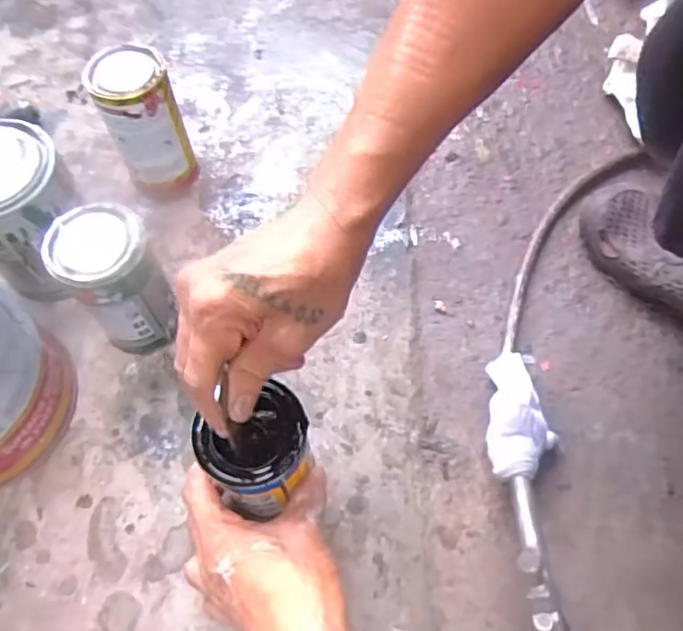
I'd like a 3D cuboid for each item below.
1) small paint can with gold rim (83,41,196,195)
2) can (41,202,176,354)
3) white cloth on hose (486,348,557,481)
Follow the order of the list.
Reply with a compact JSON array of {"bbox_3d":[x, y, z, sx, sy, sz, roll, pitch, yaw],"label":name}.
[{"bbox_3d":[-0.191,-0.185,0.576,0.068,0.132,0.074,0,64,-1],"label":"small paint can with gold rim"},{"bbox_3d":[-0.186,-0.024,0.495,0.069,0.136,0.071,0,64,-1],"label":"can"},{"bbox_3d":[0.157,0.083,0.501,0.064,0.050,0.120,5,64,2],"label":"white cloth on hose"}]

